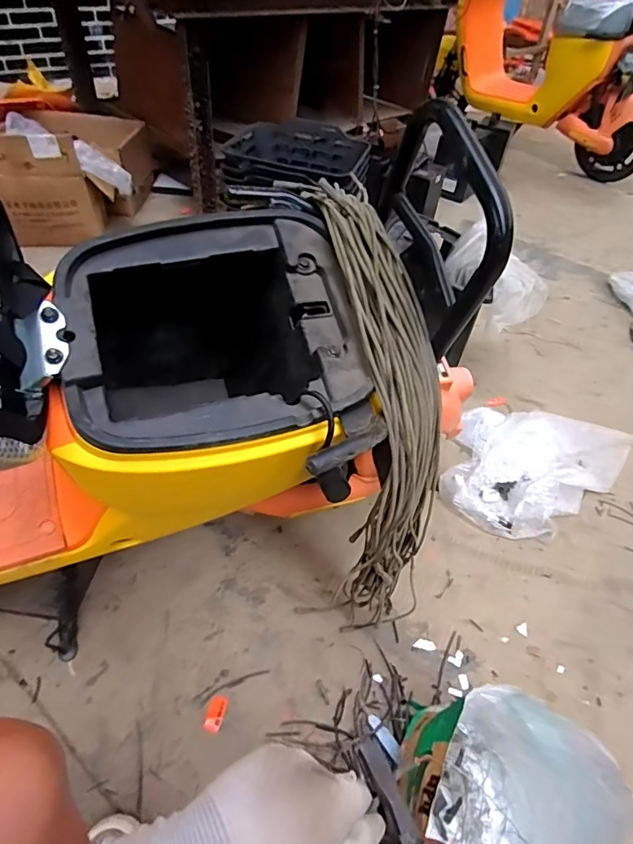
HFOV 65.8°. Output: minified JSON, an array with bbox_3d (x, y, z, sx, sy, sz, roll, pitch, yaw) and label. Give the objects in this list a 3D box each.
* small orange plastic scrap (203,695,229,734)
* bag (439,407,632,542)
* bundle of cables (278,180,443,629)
[{"bbox_3d":[-0.154,0.449,0.755,0.027,0.004,0.049,13,46,7],"label":"small orange plastic scrap"},{"bbox_3d":[0.504,0.084,1.145,0.333,0.049,0.501,34,52,25],"label":"bag"},{"bbox_3d":[0.065,-0.032,0.534,0.110,0.449,0.158,-8,12,-14],"label":"bundle of cables"}]

